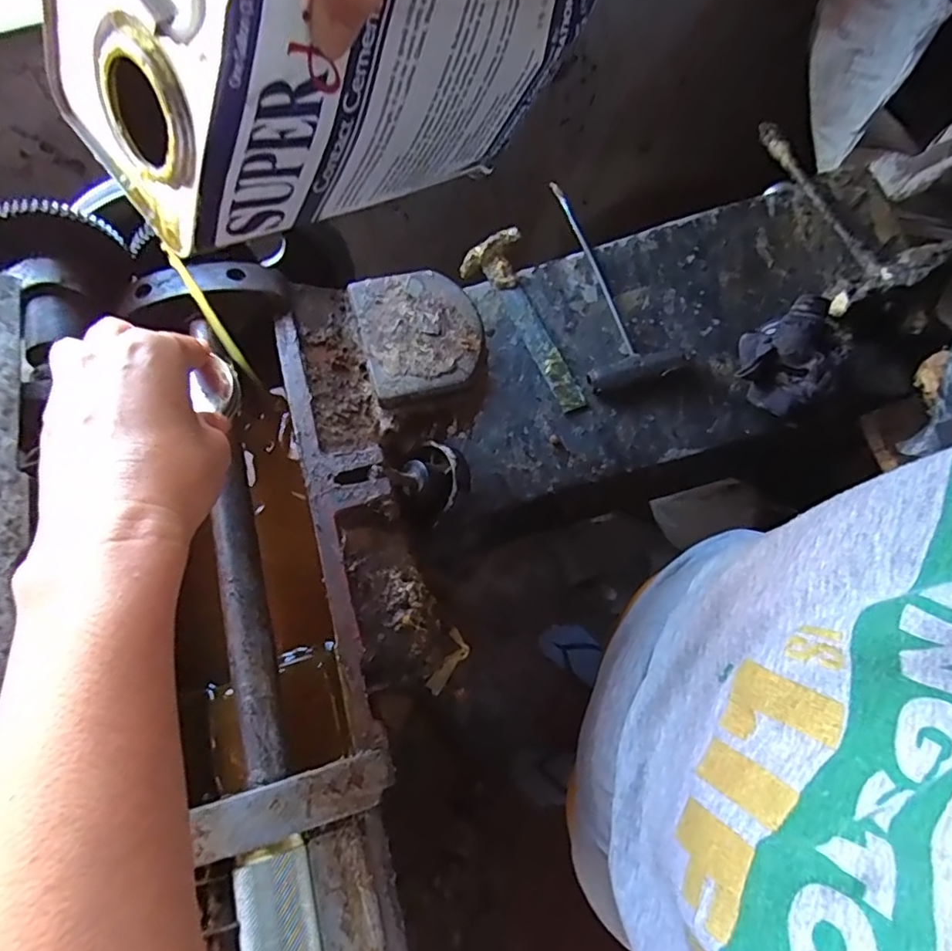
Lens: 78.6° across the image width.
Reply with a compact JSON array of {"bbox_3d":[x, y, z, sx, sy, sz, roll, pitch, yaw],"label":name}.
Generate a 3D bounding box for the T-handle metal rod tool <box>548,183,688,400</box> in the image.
[{"bbox_3d":[0.134,-0.195,0.581,0.091,0.029,0.230,-11,69,-3],"label":"T-handle metal rod tool"}]

